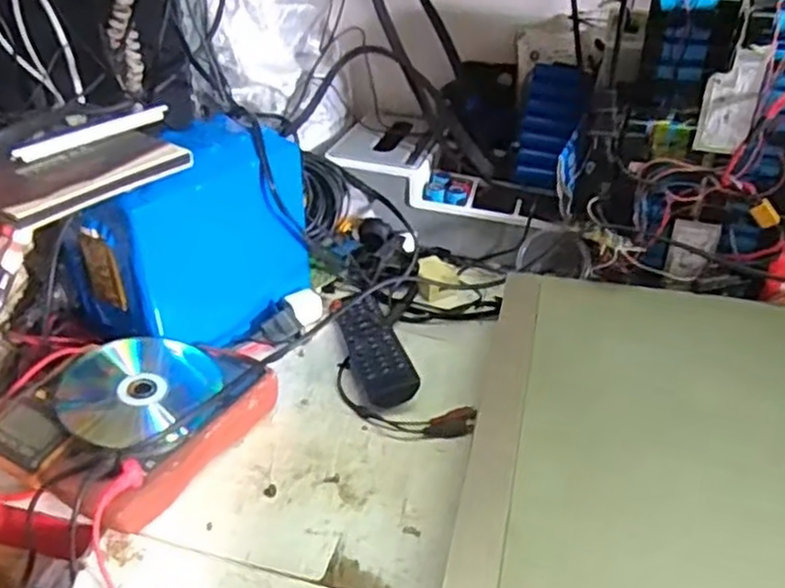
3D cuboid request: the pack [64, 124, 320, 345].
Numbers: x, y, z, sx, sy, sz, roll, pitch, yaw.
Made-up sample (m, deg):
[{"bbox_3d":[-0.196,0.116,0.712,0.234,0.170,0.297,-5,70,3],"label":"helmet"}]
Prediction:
[{"bbox_3d":[-0.176,-0.051,0.654,0.101,0.168,0.194,27,42,37],"label":"pack"}]

